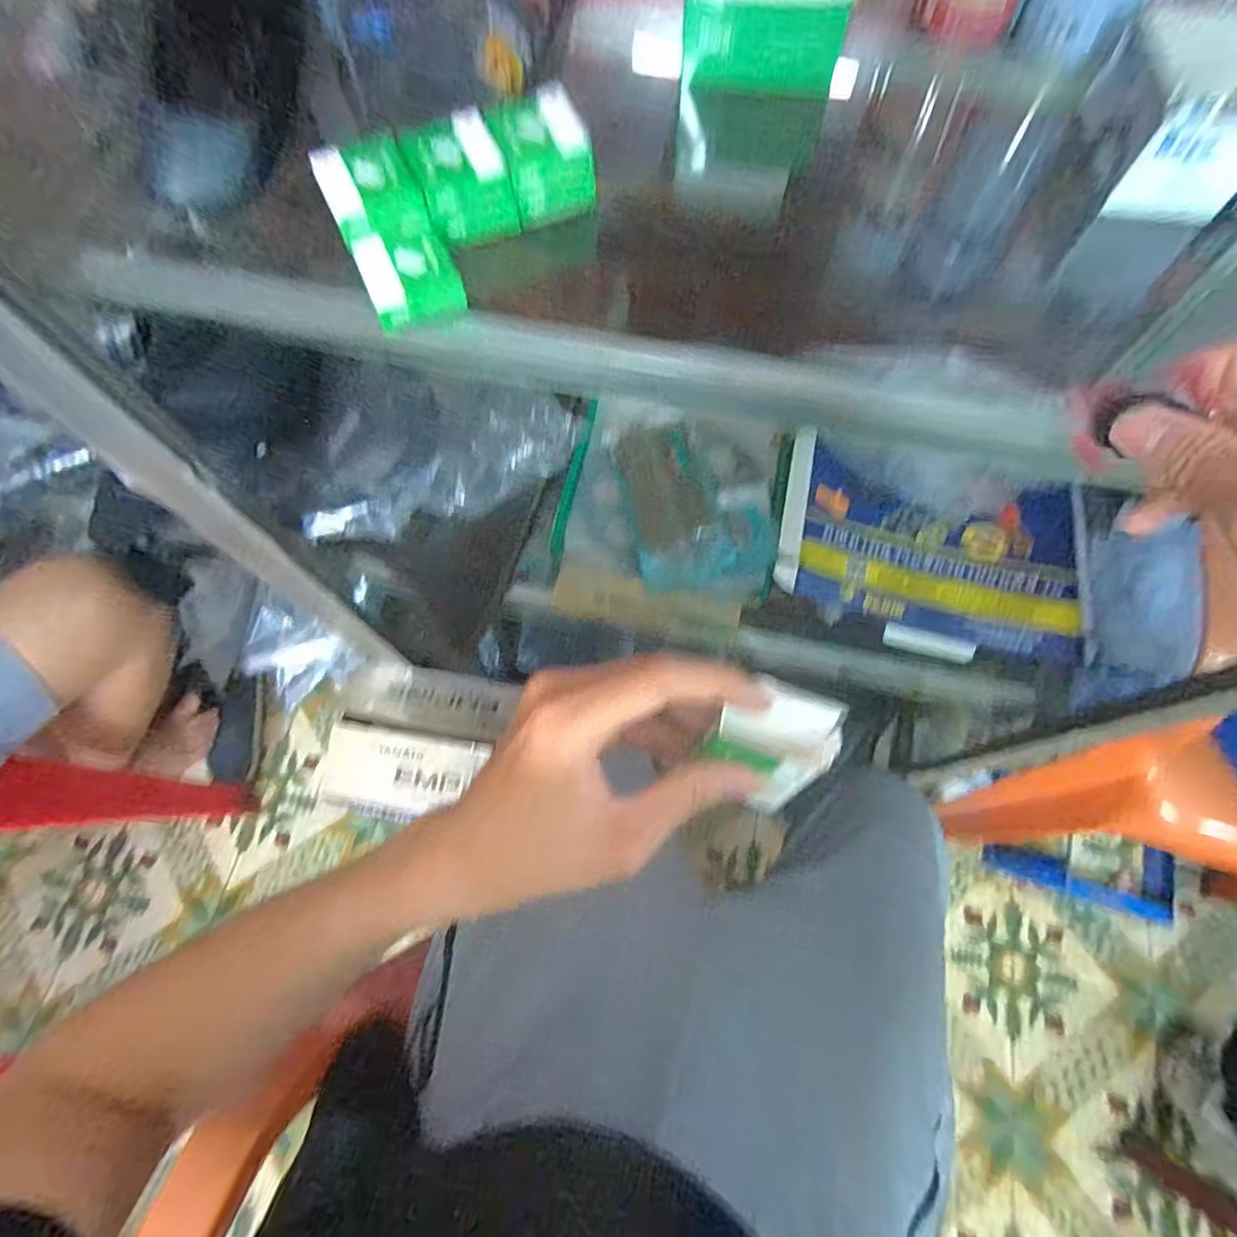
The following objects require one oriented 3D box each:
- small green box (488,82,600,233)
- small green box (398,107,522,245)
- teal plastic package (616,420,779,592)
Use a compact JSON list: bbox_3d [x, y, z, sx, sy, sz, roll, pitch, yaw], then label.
[{"bbox_3d":[-0.040,-0.252,0.345,0.047,0.039,0.047,-18,70,-6],"label":"small green box"},{"bbox_3d":[-0.085,-0.234,0.339,0.044,0.035,0.047,-23,71,-8],"label":"small green box"},{"bbox_3d":[0.083,-0.130,0.684,0.144,0.020,0.199,-9,69,-3],"label":"teal plastic package"}]

